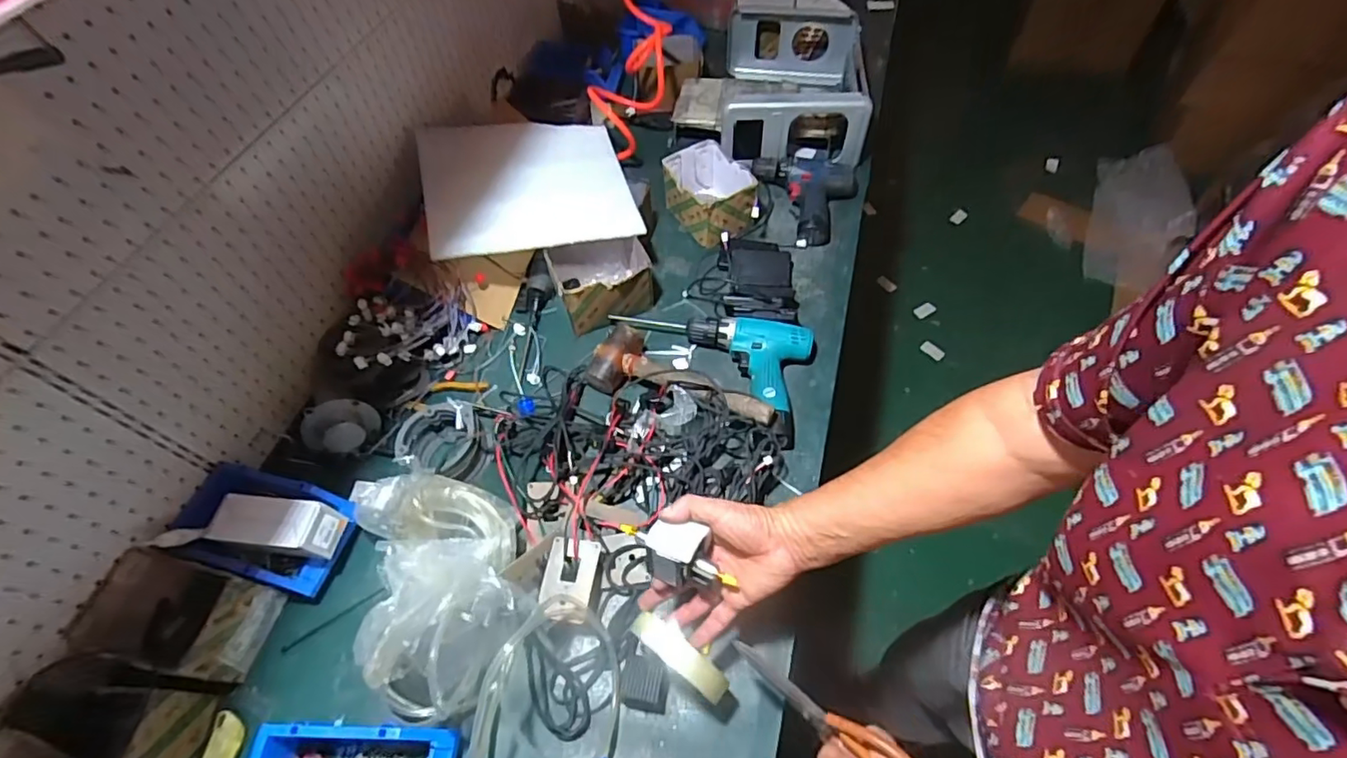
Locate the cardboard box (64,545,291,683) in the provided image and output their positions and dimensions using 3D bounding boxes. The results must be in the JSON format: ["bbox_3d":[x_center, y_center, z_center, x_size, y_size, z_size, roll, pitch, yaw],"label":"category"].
[{"bbox_3d":[-0.543,0.269,0.648,0.149,0.102,0.108,8,58,9],"label":"cardboard box"}]

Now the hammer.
[{"bbox_3d":[0.013,-0.003,0.802,0.270,0.068,0.100,16,60,13],"label":"hammer"}]

